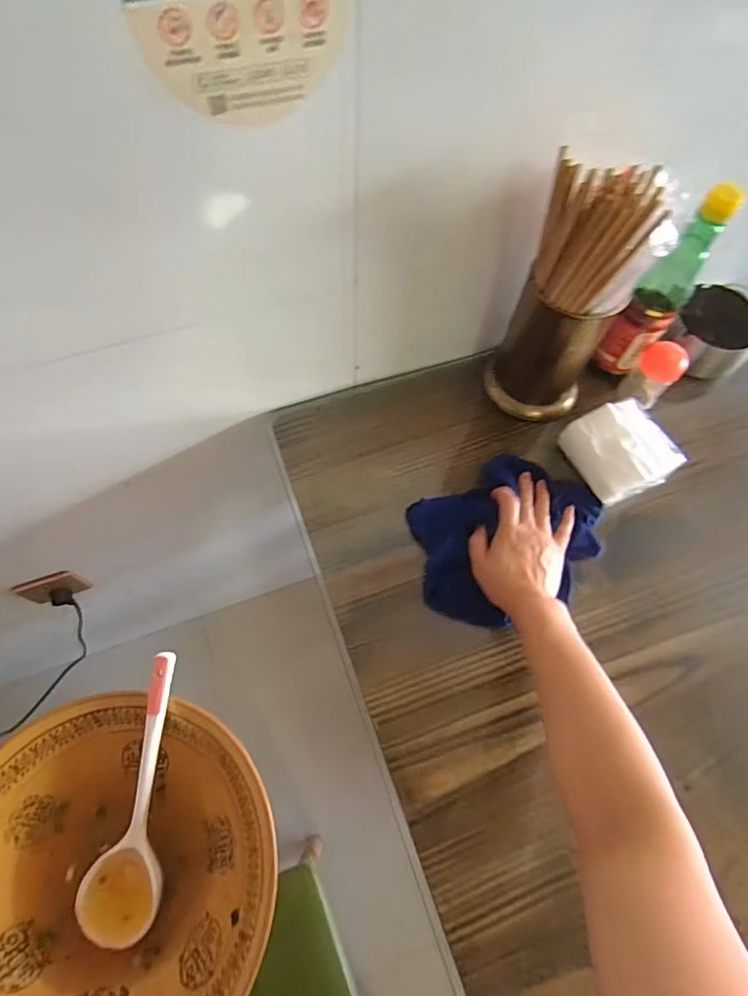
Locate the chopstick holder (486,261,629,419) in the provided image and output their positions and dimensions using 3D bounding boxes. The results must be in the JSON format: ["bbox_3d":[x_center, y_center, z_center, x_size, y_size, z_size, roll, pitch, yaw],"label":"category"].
[{"bbox_3d":[0.197,-0.169,0.576,0.108,0.153,0.087,27,68,9],"label":"chopstick holder"}]

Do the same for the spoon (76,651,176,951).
[{"bbox_3d":[-0.147,0.182,0.323,0.046,0.022,0.165,6,82,4],"label":"spoon"}]

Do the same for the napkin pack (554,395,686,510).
[{"bbox_3d":[0.271,-0.050,0.574,0.100,0.059,0.098,-22,69,-12],"label":"napkin pack"}]

